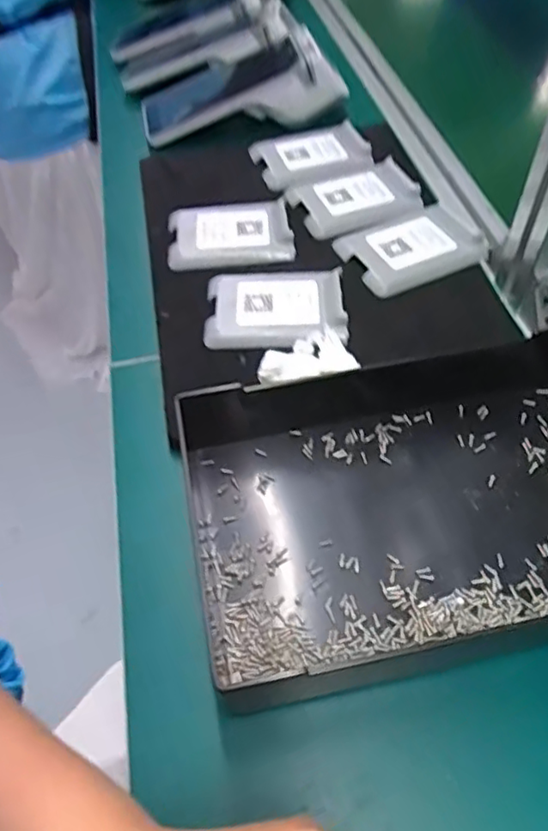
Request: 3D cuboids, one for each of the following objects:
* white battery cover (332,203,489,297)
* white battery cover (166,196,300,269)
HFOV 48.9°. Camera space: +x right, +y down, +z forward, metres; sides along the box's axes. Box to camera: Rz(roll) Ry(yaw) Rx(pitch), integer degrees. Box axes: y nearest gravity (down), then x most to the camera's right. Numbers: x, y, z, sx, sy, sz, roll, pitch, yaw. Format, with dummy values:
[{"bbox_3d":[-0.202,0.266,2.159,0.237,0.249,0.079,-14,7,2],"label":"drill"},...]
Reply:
[{"bbox_3d":[0.113,-0.136,0.487,0.106,0.017,0.079,-24,55,-15],"label":"white battery cover"},{"bbox_3d":[-0.037,-0.150,0.506,0.101,0.010,0.075,-6,52,-2],"label":"white battery cover"}]

